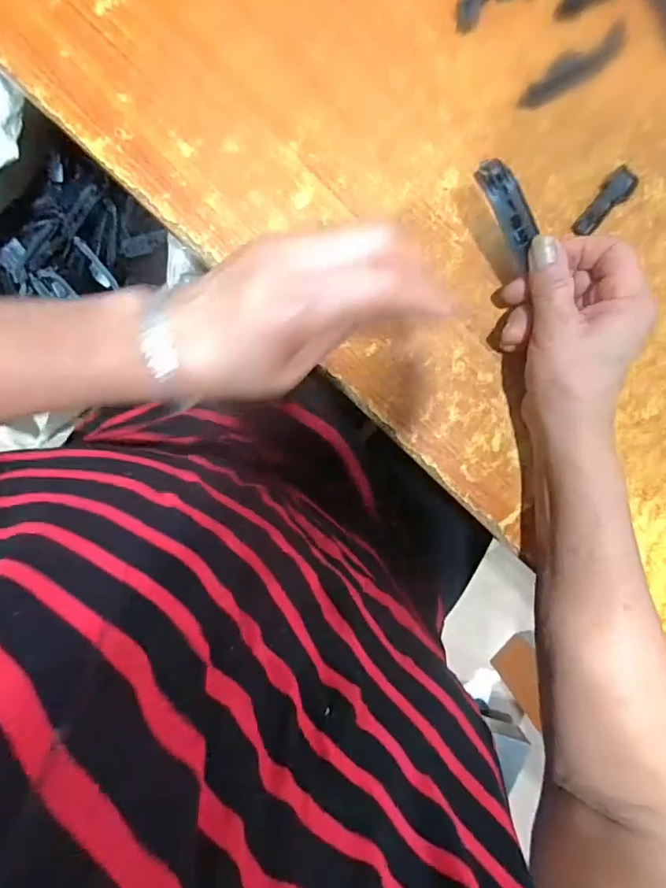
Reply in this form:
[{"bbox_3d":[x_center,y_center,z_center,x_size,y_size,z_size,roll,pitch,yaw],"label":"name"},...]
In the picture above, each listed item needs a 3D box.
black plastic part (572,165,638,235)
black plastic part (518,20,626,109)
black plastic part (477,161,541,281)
[{"bbox_3d":[0.180,-0.161,0.339,0.052,0.010,0.017,-44,98,2],"label":"black plastic part"},{"bbox_3d":[0.157,-0.245,0.329,0.078,0.004,0.020,-32,98,0],"label":"black plastic part"},{"bbox_3d":[0.106,-0.137,0.301,0.018,0.010,0.064,-32,109,0],"label":"black plastic part"}]

